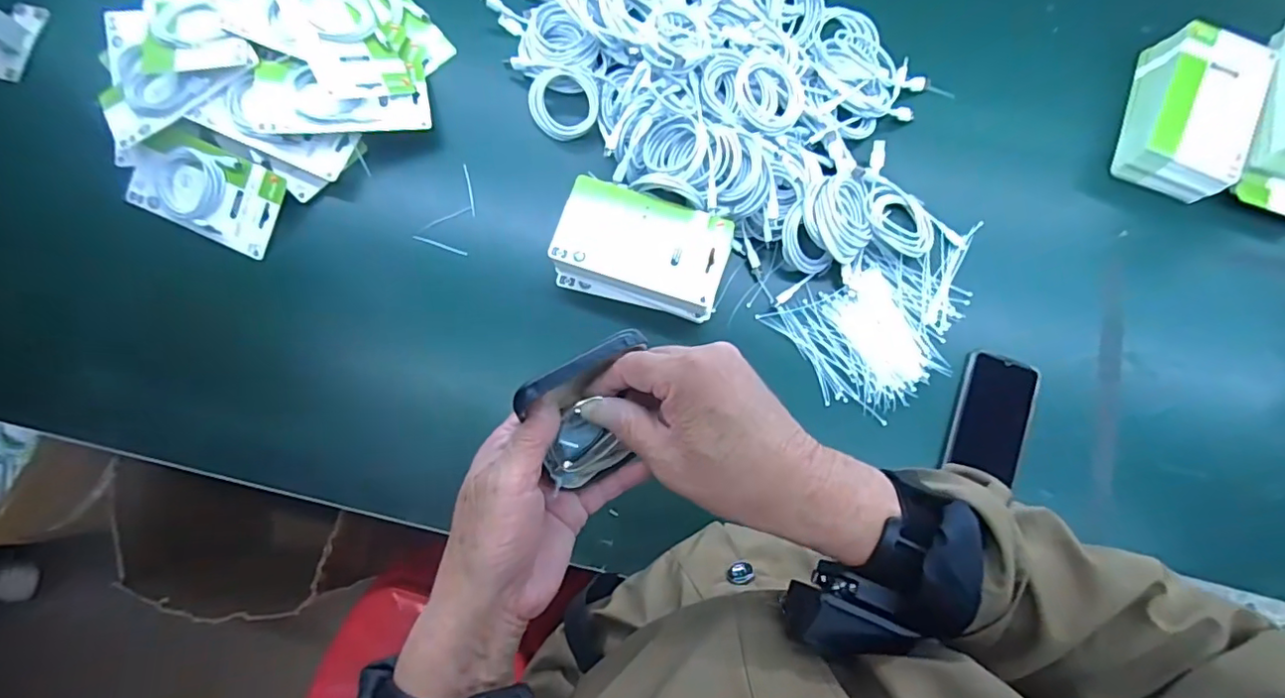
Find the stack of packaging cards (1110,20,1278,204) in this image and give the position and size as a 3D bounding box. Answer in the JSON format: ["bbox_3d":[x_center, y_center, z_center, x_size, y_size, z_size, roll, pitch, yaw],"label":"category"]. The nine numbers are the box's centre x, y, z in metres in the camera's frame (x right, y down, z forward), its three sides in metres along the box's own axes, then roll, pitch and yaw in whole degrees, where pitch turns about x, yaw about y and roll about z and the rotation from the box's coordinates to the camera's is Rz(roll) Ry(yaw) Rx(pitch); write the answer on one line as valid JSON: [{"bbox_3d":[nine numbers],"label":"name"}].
[{"bbox_3d":[0.646,-0.276,0.683,0.108,0.066,0.182,20,79,3],"label":"stack of packaging cards"}]

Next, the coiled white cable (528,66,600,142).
[{"bbox_3d":[-0.093,-0.294,0.701,0.083,0.014,0.081,-3,101,8],"label":"coiled white cable"}]

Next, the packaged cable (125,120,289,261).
[{"bbox_3d":[-0.495,-0.185,0.661,0.166,0.019,0.104,25,97,-4],"label":"packaged cable"}]

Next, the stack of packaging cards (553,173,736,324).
[{"bbox_3d":[0.000,-0.110,0.653,0.183,0.054,0.109,16,79,3],"label":"stack of packaging cards"}]

